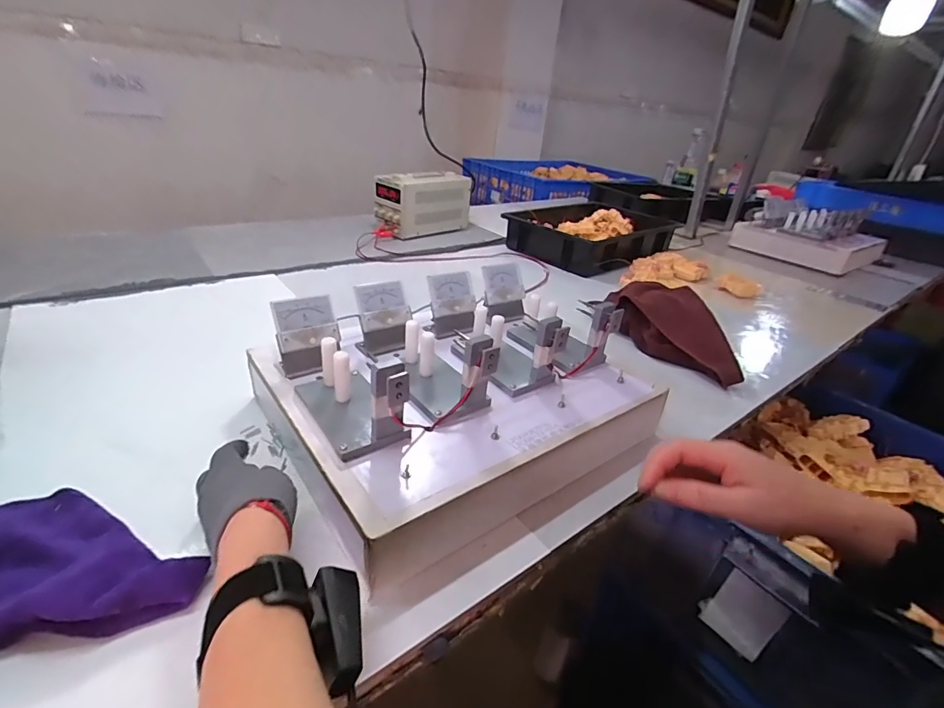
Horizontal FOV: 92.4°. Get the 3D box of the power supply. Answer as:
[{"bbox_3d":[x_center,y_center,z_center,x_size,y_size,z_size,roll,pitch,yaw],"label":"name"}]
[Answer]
[{"bbox_3d":[-0.139,-0.437,1.311,0.143,0.156,0.270,29,37,35],"label":"power supply"}]

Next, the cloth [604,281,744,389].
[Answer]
[{"bbox_3d":[0.331,-0.052,0.786,0.150,0.074,0.268,1,30,-9],"label":"cloth"}]

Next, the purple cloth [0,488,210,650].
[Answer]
[{"bbox_3d":[-0.330,0.146,0.338,0.226,0.032,0.140,-6,32,-20],"label":"purple cloth"}]

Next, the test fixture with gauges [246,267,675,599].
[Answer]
[{"bbox_3d":[0.001,0.023,0.519,0.389,0.129,0.291,-17,37,-34],"label":"test fixture with gauges"}]

